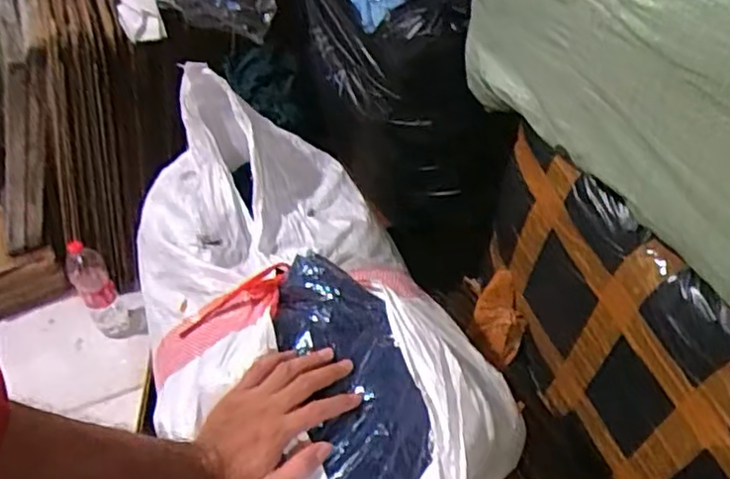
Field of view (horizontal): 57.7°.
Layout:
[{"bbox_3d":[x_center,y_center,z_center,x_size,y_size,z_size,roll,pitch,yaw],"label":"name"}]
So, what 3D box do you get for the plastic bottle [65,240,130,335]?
[{"bbox_3d":[-0.679,0.137,1.683,0.088,0.278,0.106,-23,52,-18],"label":"plastic bottle"}]

